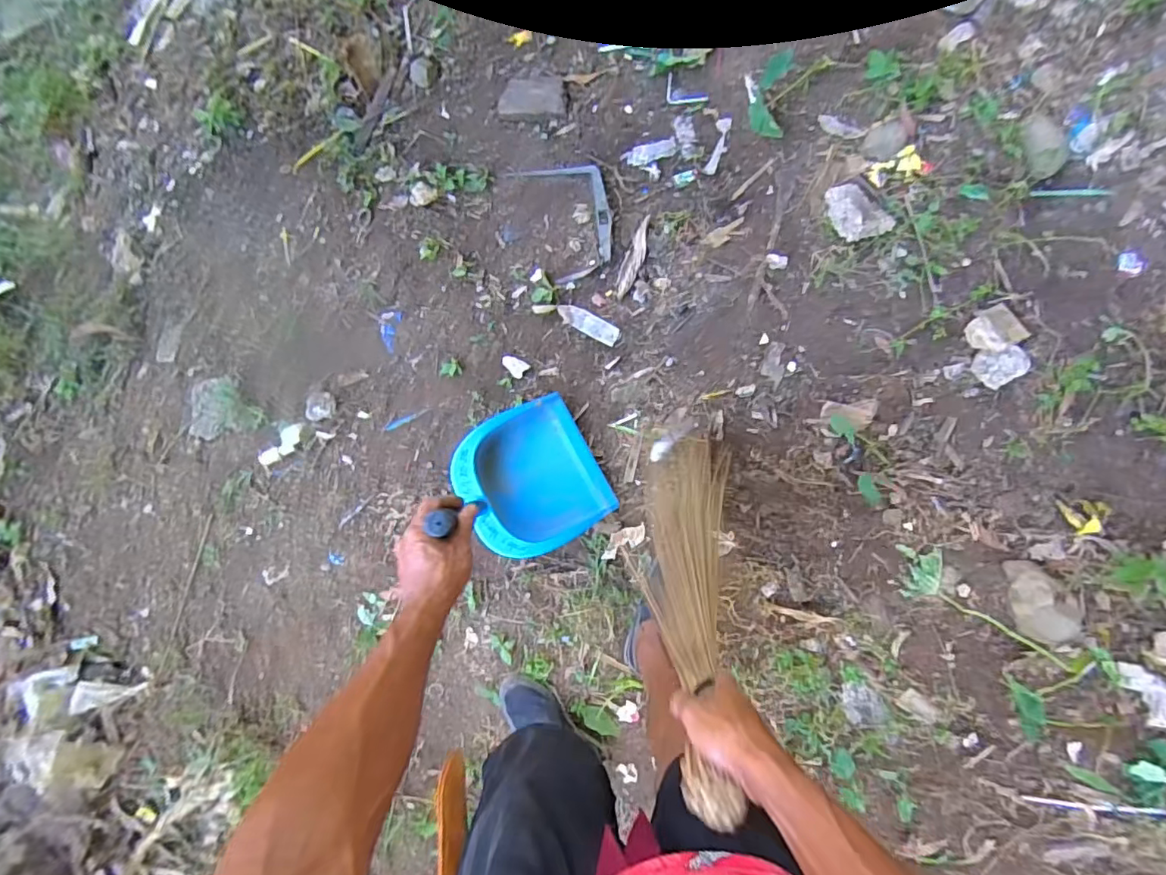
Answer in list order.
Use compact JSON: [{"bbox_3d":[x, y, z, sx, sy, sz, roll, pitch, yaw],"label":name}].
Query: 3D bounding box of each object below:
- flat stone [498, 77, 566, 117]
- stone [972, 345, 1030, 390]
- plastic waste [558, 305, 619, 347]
[{"bbox_3d":[-0.111,-0.750,1.217,0.144,0.025,0.078,2,87,5],"label":"flat stone"},{"bbox_3d":[0.821,-0.137,1.089,0.080,0.054,0.076,0,87,5],"label":"stone"},{"bbox_3d":[0.012,-0.256,1.242,0.149,0.011,0.043,27,92,7],"label":"plastic waste"}]

